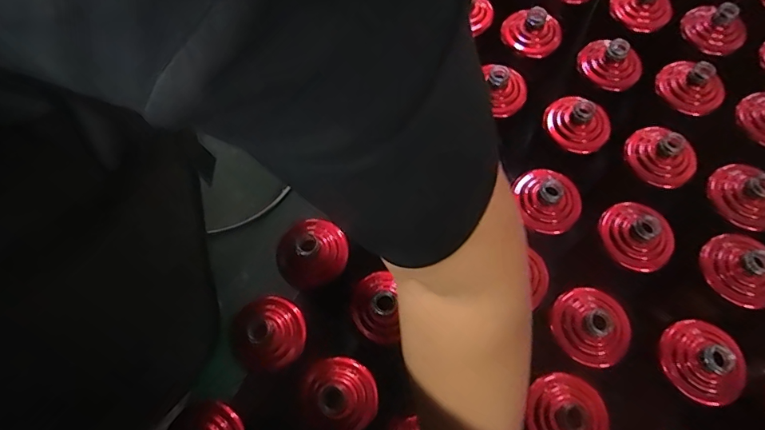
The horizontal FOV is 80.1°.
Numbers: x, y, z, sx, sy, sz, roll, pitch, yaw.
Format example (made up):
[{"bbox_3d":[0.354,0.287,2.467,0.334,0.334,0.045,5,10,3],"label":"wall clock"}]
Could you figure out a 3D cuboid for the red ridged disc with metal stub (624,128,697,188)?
[{"bbox_3d":[0.330,-0.068,0.538,0.080,0.041,0.063,33,73,15],"label":"red ridged disc with metal stub"}]

